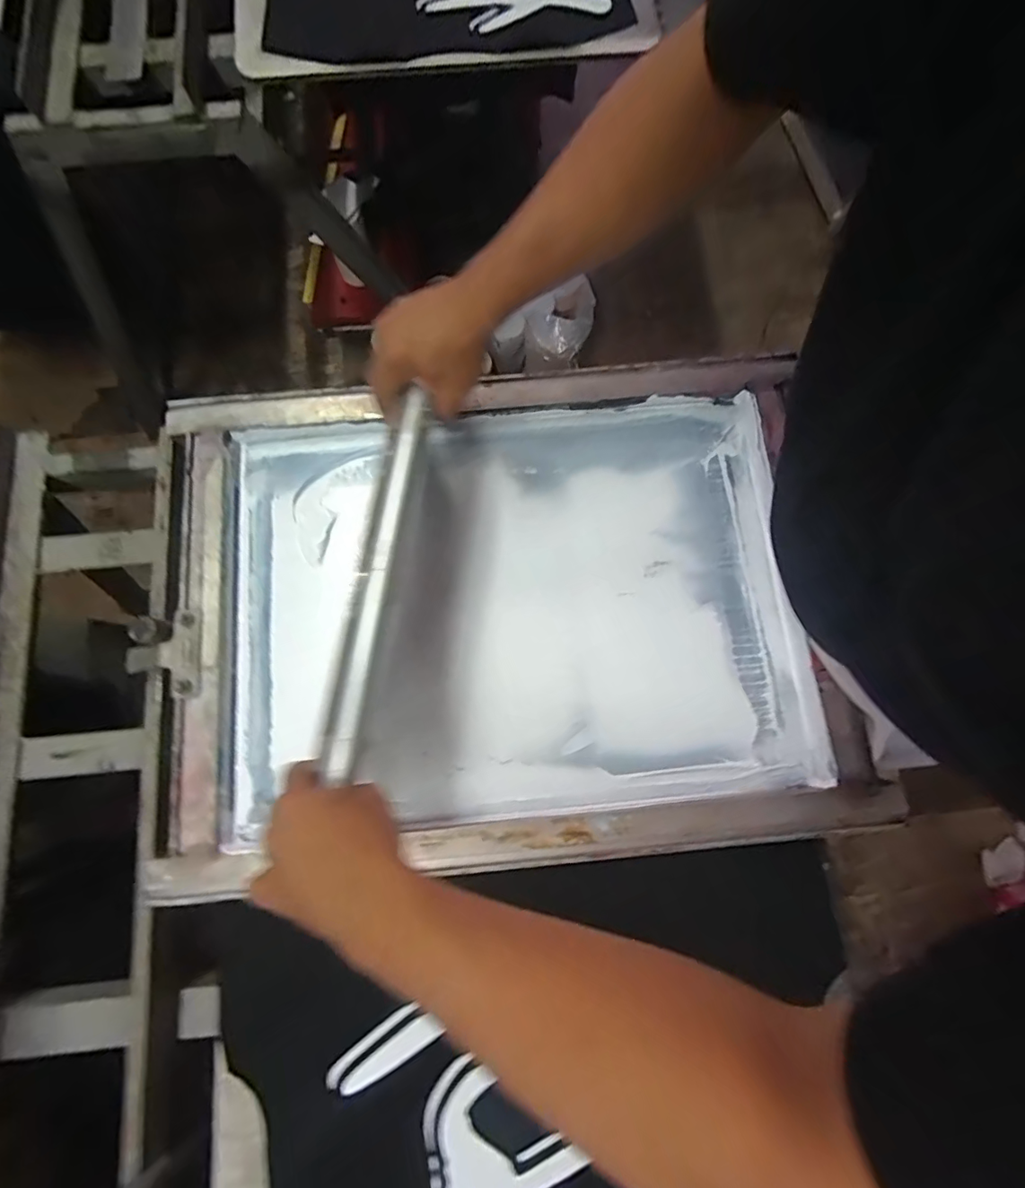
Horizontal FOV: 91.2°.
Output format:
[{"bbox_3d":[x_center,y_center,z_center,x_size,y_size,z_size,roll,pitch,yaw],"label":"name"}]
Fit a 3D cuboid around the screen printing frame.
[{"bbox_3d":[-0.039,0.007,0.498,0.659,0.035,0.468,-6,79,-1],"label":"screen printing frame"}]

